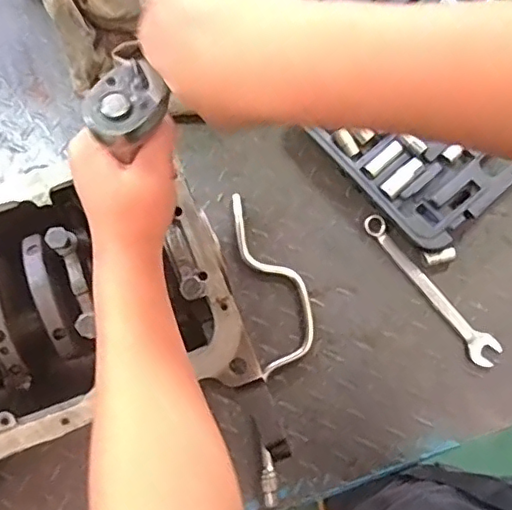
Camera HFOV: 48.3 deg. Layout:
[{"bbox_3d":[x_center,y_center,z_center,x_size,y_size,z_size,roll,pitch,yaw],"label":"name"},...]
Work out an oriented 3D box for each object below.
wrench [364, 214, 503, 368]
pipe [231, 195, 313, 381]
[{"bbox_3d":[0.235,0.042,0.761,0.037,0.010,0.244,-37,81,-7],"label":"wrench"},{"bbox_3d":[0.026,0.030,0.759,0.077,0.017,0.242,-10,78,-2],"label":"pipe"}]

